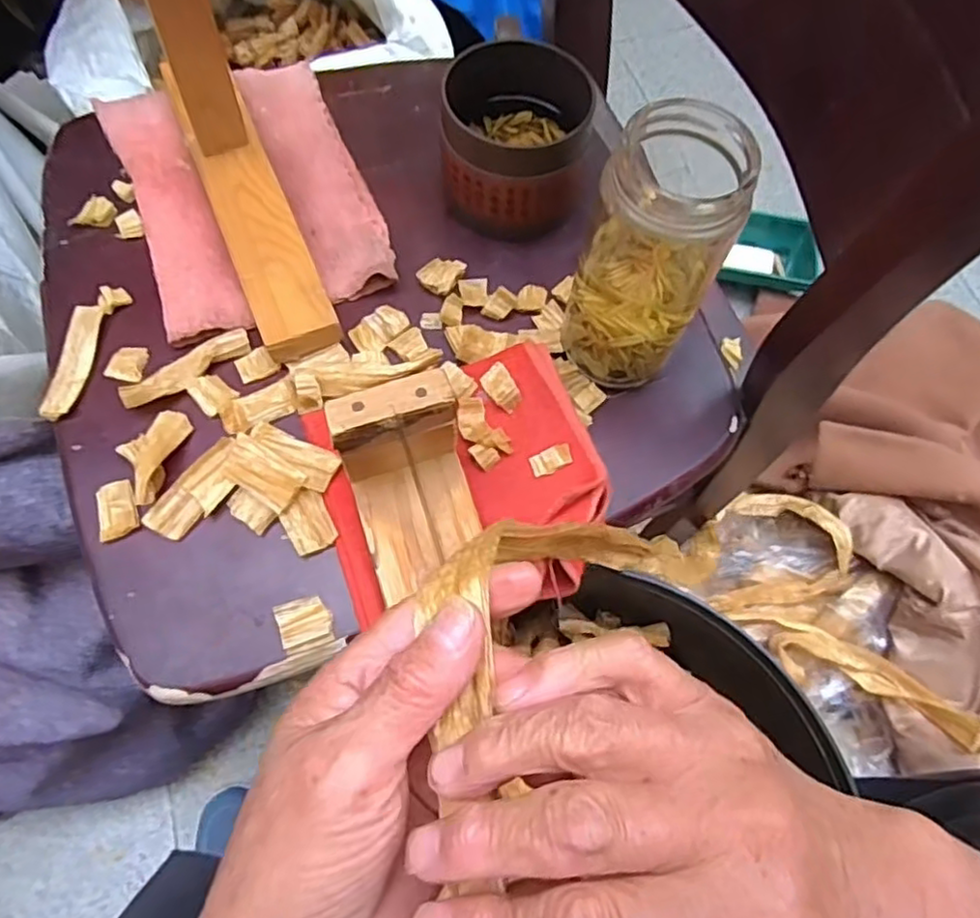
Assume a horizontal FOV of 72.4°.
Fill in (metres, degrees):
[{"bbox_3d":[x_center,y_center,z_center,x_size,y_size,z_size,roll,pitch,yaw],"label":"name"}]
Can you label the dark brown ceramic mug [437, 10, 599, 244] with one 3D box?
[{"bbox_3d":[0.018,-0.213,0.439,0.099,0.074,0.117,6,68,0],"label":"dark brown ceramic mug"}]

